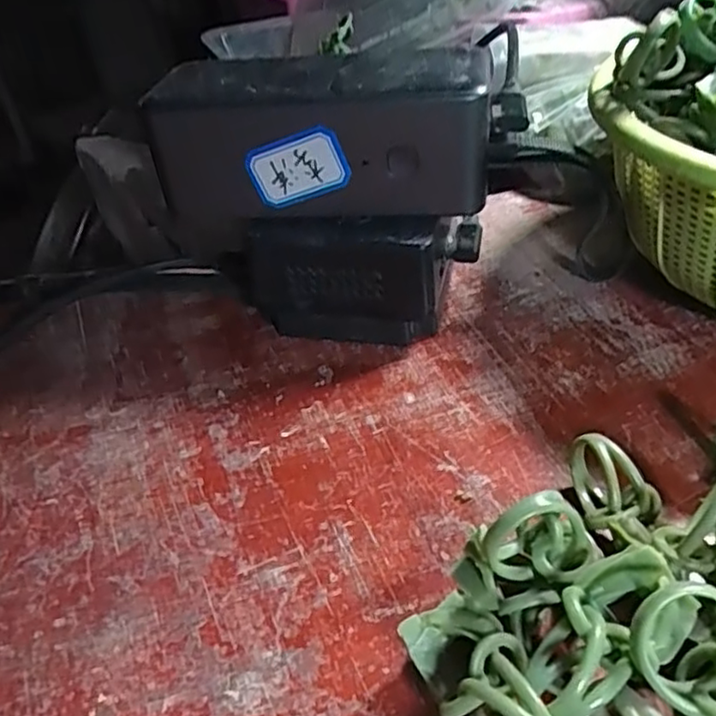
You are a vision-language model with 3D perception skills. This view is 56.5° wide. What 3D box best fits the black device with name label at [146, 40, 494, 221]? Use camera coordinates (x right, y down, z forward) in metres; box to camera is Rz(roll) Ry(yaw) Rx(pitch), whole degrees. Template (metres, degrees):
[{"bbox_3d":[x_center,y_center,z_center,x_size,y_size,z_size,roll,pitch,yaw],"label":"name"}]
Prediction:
[{"bbox_3d":[-0.016,-0.088,0.262,0.130,0.053,0.048,1,39,11],"label":"black device with name label"}]

